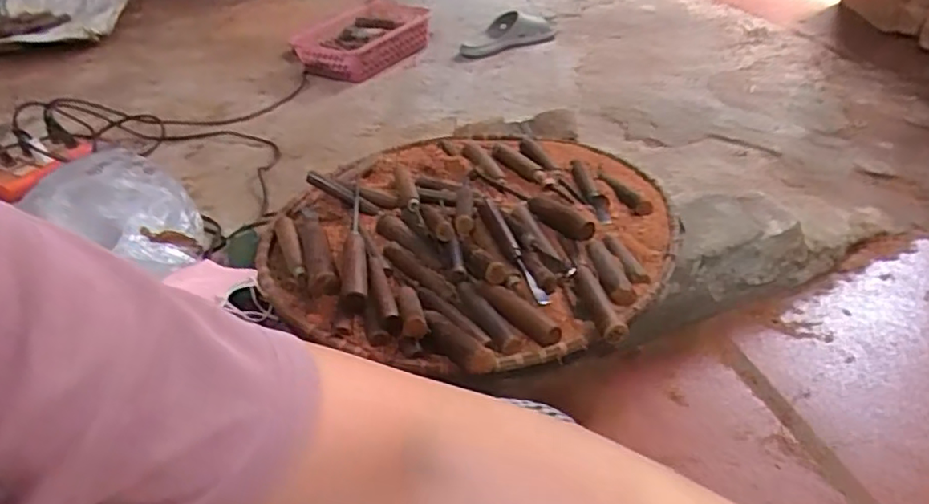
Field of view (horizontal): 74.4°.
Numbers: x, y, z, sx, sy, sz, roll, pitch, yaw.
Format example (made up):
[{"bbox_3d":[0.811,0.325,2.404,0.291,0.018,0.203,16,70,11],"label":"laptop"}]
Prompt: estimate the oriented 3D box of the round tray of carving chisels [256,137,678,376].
[{"bbox_3d":[0.013,-0.038,0.783,0.467,0.047,0.508,-4,39,4],"label":"round tray of carving chisels"}]

